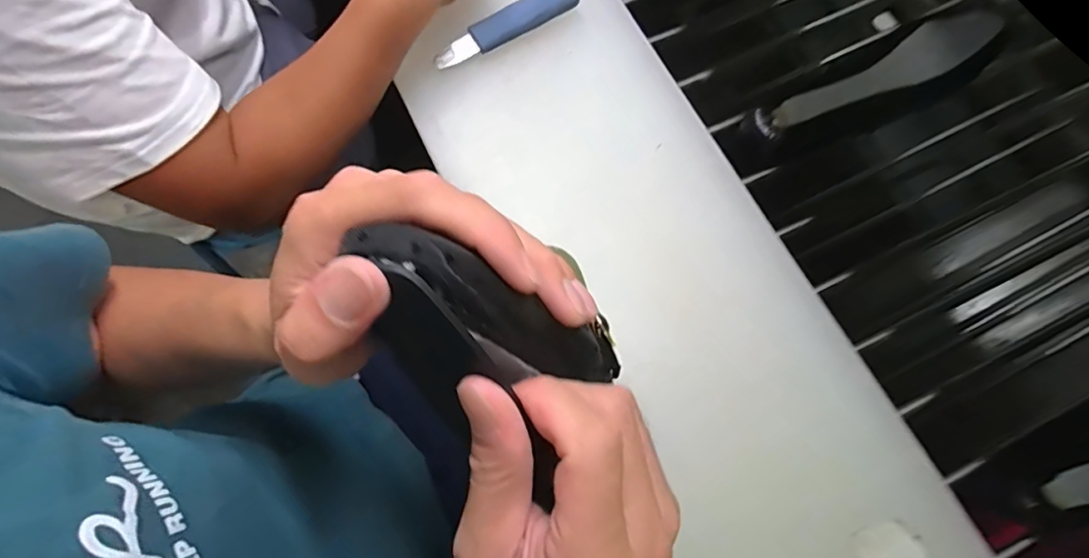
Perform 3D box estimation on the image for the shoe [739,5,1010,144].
[{"bbox_3d":[0.324,-0.186,0.517,0.234,0.053,0.061,-22,73,8],"label":"shoe"}]

